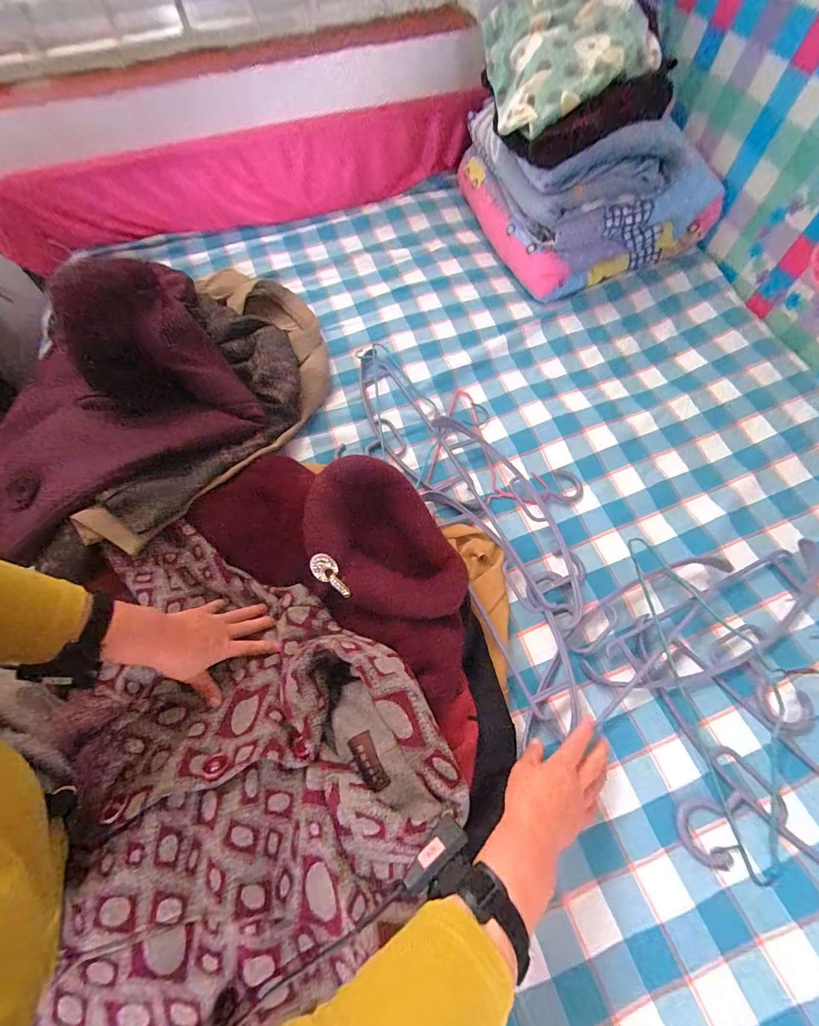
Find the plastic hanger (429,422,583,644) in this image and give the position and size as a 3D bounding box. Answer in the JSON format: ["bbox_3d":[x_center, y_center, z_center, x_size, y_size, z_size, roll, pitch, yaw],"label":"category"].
[{"bbox_3d":[0.201,-0.026,0.661,0.172,0.032,0.407,-23,67,-9],"label":"plastic hanger"}]

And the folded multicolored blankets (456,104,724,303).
[{"bbox_3d":[0.359,-0.740,0.873,0.378,0.218,0.464,-21,65,-8],"label":"folded multicolored blankets"}]

